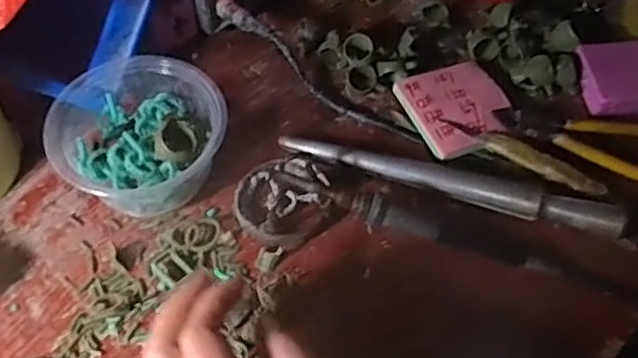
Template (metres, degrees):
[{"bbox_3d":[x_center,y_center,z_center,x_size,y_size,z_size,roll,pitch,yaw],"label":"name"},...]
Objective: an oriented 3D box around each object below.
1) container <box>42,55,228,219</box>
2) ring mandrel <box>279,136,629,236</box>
[{"bbox_3d":[-0.126,-0.027,0.435,0.113,0.063,0.104,1,56,-2],"label":"container"},{"bbox_3d":[0.090,0.003,0.444,0.236,0.021,0.024,14,57,7],"label":"ring mandrel"}]

